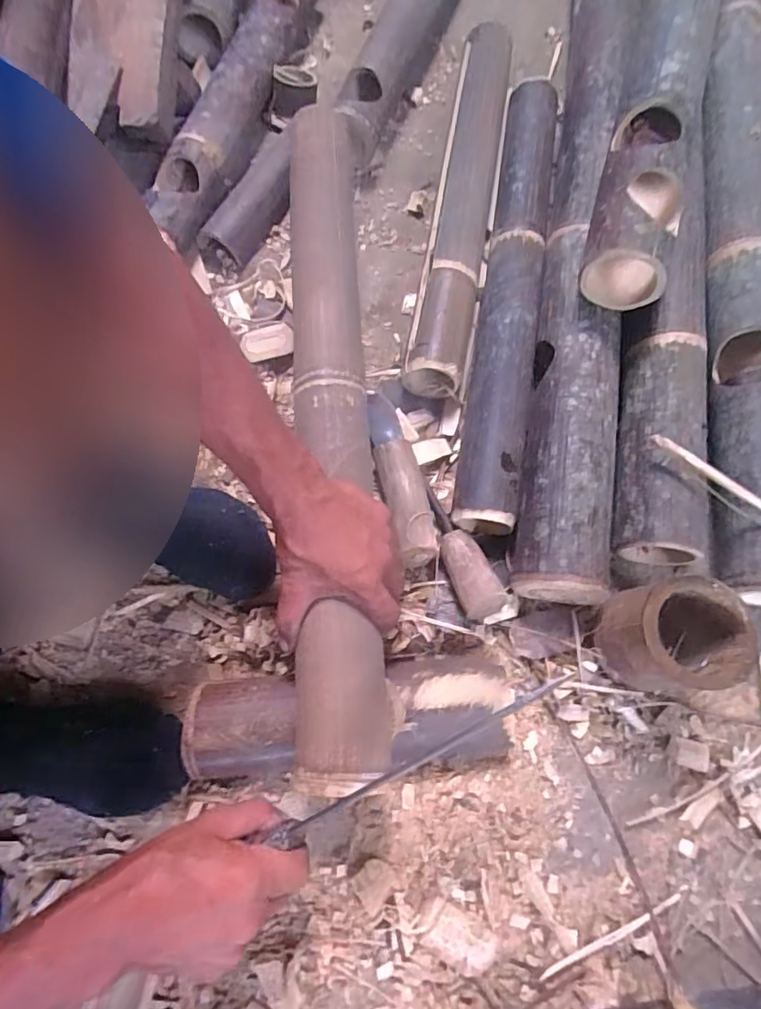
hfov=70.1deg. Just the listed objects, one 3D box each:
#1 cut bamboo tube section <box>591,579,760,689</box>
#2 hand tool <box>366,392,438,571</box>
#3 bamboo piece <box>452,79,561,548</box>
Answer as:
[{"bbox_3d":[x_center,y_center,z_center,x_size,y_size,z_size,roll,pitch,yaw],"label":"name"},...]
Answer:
[{"bbox_3d":[0.243,0.114,0.465,0.094,0.121,0.086,1,69,3],"label":"cut bamboo tube section"},{"bbox_3d":[0.016,-0.039,0.559,0.047,0.038,0.205,-13,69,-3],"label":"hand tool"},{"bbox_3d":[0.146,-0.254,0.611,0.064,0.070,0.582,9,72,6],"label":"bamboo piece"}]

